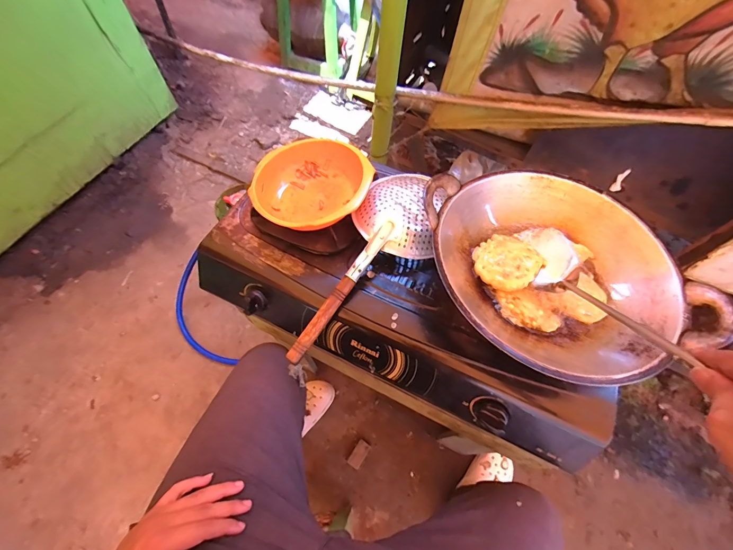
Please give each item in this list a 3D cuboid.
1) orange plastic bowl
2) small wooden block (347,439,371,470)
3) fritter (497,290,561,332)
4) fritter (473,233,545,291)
[{"bbox_3d":[-0.104,-0.151,0.586,0.201,0.077,0.183,0,61,-1],"label":"orange plastic bowl"},{"bbox_3d":[-0.022,0.540,0.995,0.039,0.026,0.075,32,65,16],"label":"small wooden block"},{"bbox_3d":[0.233,0.050,0.474,0.084,0.011,0.055,8,61,3],"label":"fritter"},{"bbox_3d":[0.209,-0.020,0.495,0.081,0.029,0.089,0,61,-1],"label":"fritter"}]

